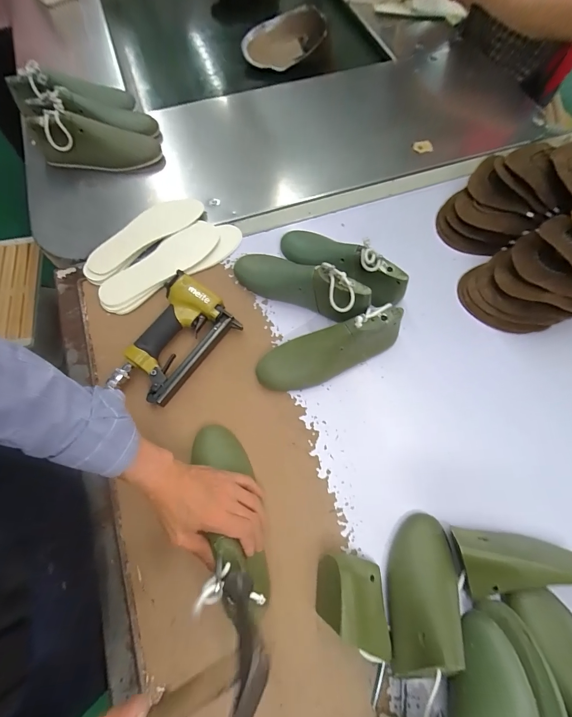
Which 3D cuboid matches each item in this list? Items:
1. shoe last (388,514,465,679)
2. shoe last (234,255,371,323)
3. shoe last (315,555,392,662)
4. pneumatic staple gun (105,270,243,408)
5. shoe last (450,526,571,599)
[{"bbox_3d":[0.165,0.274,0.388,0.068,0.048,0.171,14,55,5],"label":"shoe last"},{"bbox_3d":[0.020,-0.126,0.557,0.246,0.089,0.071,21,69,23],"label":"shoe last"},{"bbox_3d":[0.081,0.292,0.399,0.088,0.056,0.085,11,69,4],"label":"shoe last"},{"bbox_3d":[-0.187,-0.028,0.530,0.135,0.048,0.197,38,73,14],"label":"pneumatic staple gun"},{"bbox_3d":[0.288,0.256,0.400,0.161,0.073,0.074,5,68,2],"label":"shoe last"}]

